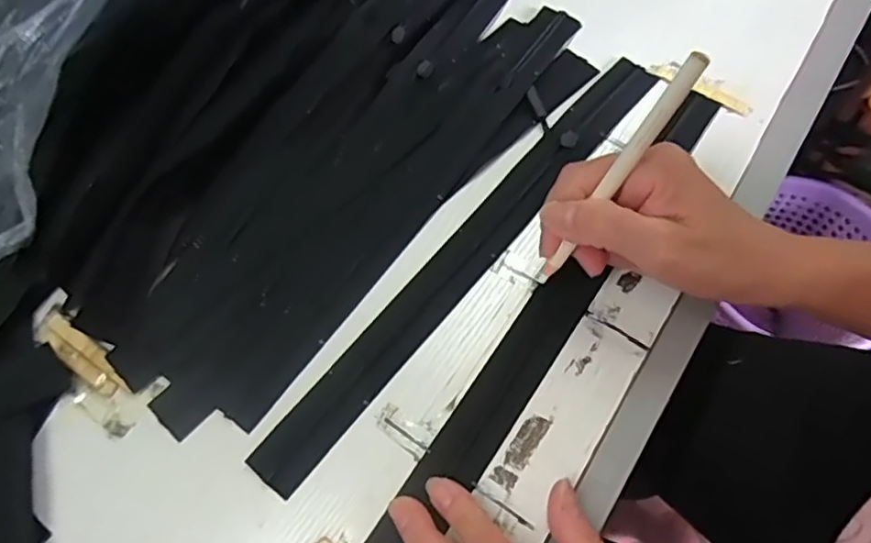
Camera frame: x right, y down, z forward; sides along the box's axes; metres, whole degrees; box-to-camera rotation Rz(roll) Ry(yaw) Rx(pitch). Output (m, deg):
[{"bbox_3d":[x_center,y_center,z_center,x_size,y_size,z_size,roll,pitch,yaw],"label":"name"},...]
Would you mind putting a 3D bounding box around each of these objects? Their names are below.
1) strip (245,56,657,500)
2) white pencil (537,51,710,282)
[{"bbox_3d":[0.023,-0.016,0.376,0.034,0.009,0.347,38,73,14],"label":"strip"},{"bbox_3d":[0.084,-0.042,0.301,0.009,0.141,0.005,46,45,18],"label":"white pencil"}]

